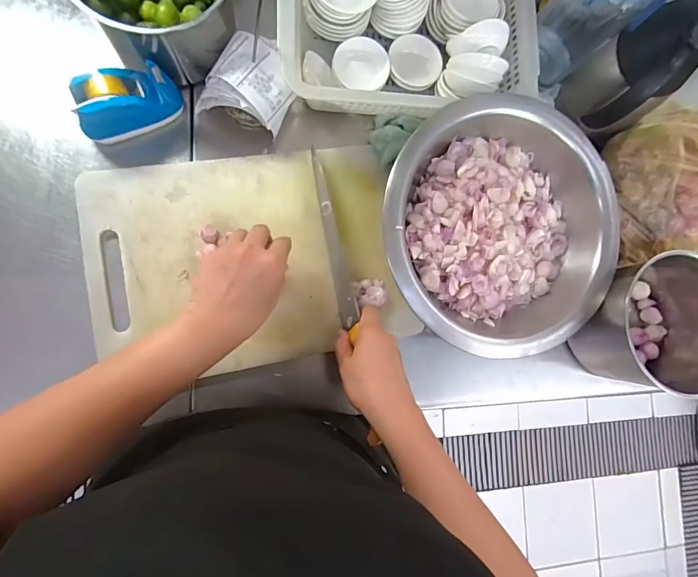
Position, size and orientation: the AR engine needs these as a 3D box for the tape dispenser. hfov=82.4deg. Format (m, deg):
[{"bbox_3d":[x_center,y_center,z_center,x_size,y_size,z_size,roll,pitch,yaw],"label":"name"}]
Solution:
[{"bbox_3d":[-0.251,-0.210,0.458,0.109,0.056,0.053,-19,90,-9],"label":"tape dispenser"}]

